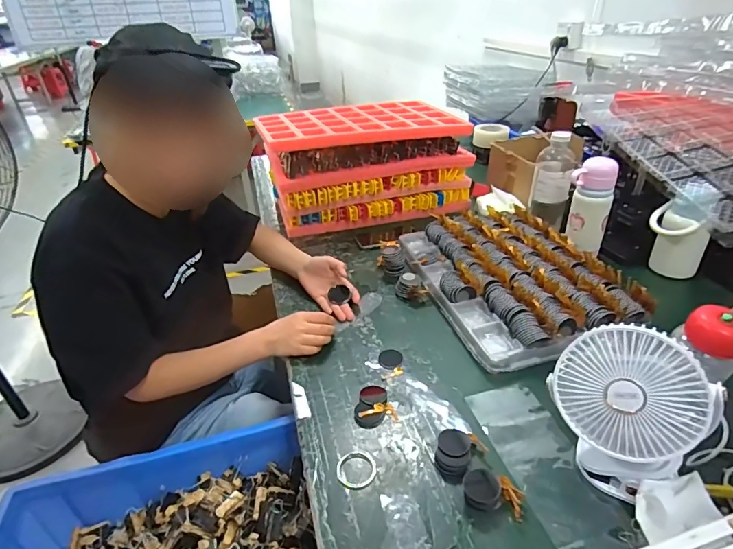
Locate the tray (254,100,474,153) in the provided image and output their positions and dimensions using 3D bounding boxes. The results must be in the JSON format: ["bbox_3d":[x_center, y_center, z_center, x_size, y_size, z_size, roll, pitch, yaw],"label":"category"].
[{"bbox_3d":[-0.030,-0.403,1.162,0.493,0.045,0.344,-11,34,-12],"label":"tray"}]

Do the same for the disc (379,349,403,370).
[{"bbox_3d":[0.040,0.141,0.734,0.039,0.004,0.047,7,34,15],"label":"disc"}]

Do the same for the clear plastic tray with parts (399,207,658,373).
[{"bbox_3d":[0.275,-0.013,0.878,0.319,0.062,0.448,-12,34,-13],"label":"clear plastic tray with parts"}]

